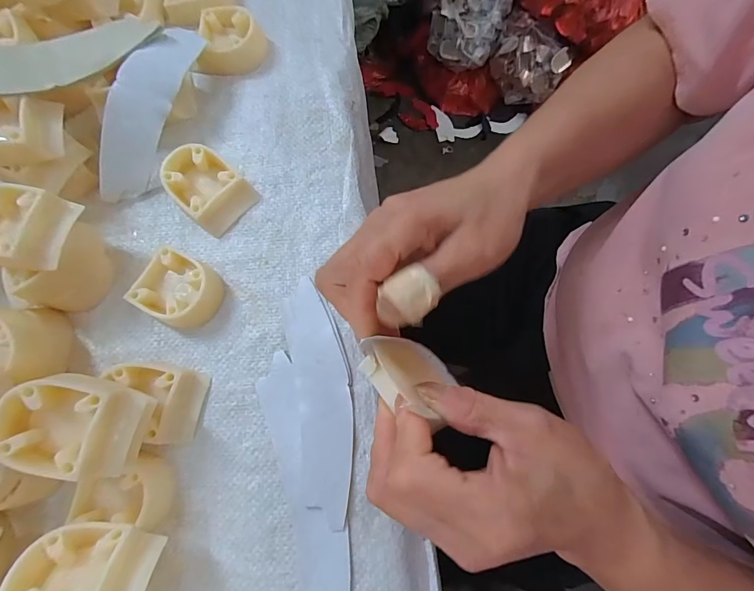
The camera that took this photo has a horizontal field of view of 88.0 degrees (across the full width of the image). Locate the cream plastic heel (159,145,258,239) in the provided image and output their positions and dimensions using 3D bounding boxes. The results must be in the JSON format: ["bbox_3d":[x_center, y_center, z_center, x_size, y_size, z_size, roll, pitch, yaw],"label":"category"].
[{"bbox_3d":[-0.122,-0.078,0.280,0.056,0.025,0.046,41,81,10],"label":"cream plastic heel"}]

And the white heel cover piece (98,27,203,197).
[{"bbox_3d":[-0.164,-0.133,0.281,0.027,0.044,0.132,24,78,7],"label":"white heel cover piece"}]

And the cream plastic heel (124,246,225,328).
[{"bbox_3d":[-0.134,-0.005,0.265,0.050,0.021,0.045,26,78,7],"label":"cream plastic heel"}]

